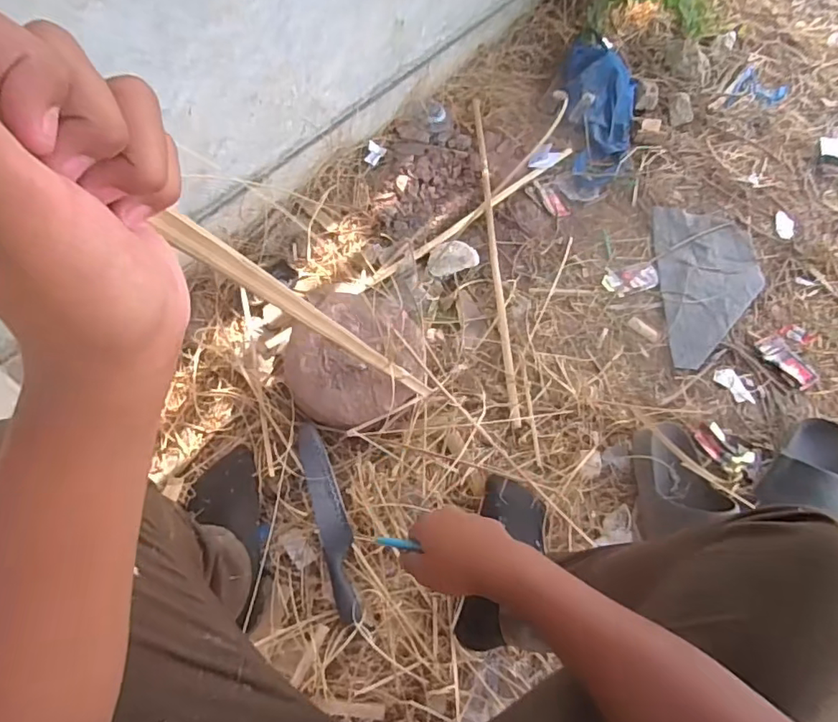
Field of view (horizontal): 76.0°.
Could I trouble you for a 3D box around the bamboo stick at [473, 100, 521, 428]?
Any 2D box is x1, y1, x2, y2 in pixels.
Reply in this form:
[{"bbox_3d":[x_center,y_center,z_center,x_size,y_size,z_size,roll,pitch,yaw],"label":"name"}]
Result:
[{"bbox_3d":[0.148,-0.238,1.053,0.020,0.020,0.769,1,62,-6],"label":"bamboo stick"}]

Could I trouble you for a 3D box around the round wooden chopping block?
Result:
[{"bbox_3d":[-0.098,0.000,0.856,0.199,0.108,0.210,3,62,-5],"label":"round wooden chopping block"}]

